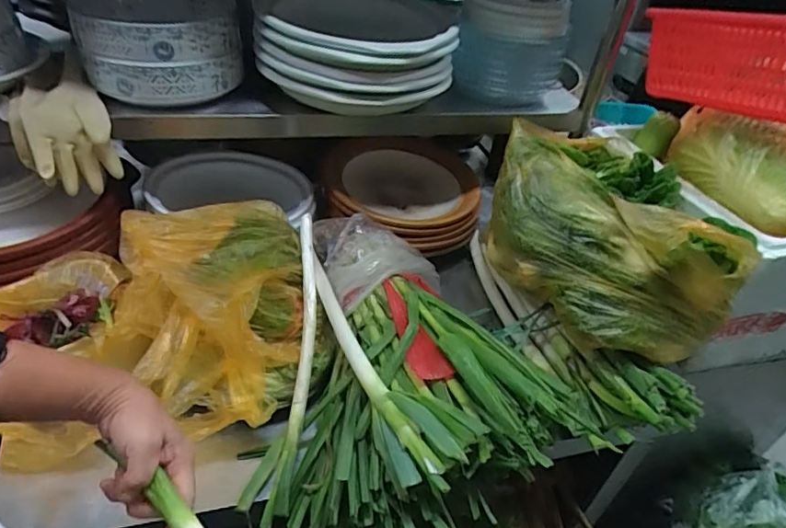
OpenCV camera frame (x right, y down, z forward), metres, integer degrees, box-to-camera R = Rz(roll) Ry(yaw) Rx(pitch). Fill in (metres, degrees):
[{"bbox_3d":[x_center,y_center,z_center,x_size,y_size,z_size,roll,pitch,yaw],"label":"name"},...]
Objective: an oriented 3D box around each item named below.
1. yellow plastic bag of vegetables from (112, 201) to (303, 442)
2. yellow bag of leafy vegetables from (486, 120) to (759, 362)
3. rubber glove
[{"bbox_3d":[-0.249,0.052,0.741,0.260,0.167,0.323,-4,40,-13],"label":"yellow plastic bag of vegetables"},{"bbox_3d":[0.344,-0.053,0.831,0.280,0.200,0.386,-13,43,-24],"label":"yellow bag of leafy vegetables"},{"bbox_3d":[-0.527,-0.203,0.822,0.132,0.121,0.136,-20,46,-30],"label":"rubber glove"}]

